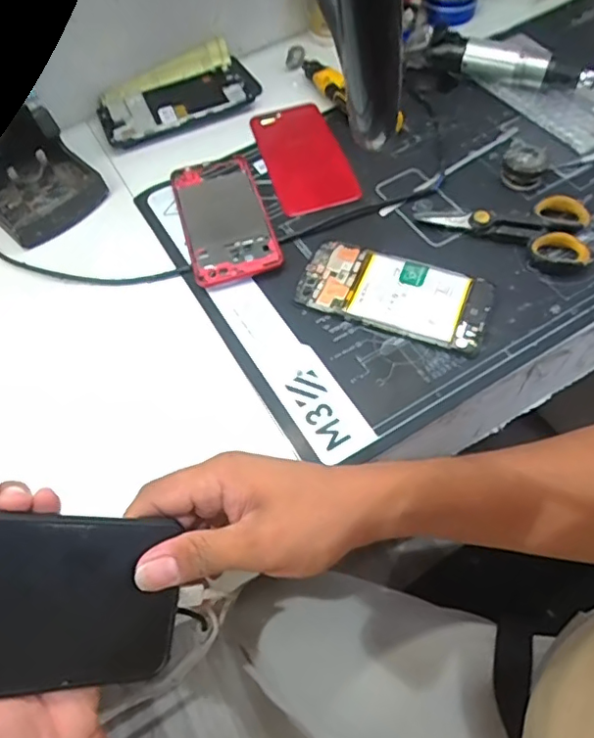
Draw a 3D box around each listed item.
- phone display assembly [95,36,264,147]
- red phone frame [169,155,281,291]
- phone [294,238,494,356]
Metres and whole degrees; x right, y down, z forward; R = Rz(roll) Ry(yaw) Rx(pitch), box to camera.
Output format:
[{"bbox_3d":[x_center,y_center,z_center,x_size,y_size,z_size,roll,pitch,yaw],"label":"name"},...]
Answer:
[{"bbox_3d":[-0.122,-0.276,0.570,0.156,0.018,0.083,-25,72,-4],"label":"phone display assembly"},{"bbox_3d":[-0.065,-0.136,0.501,0.073,0.009,0.145,-16,60,-5],"label":"red phone frame"},{"bbox_3d":[0.077,-0.062,0.450,0.146,0.009,0.071,18,63,14],"label":"phone"}]

